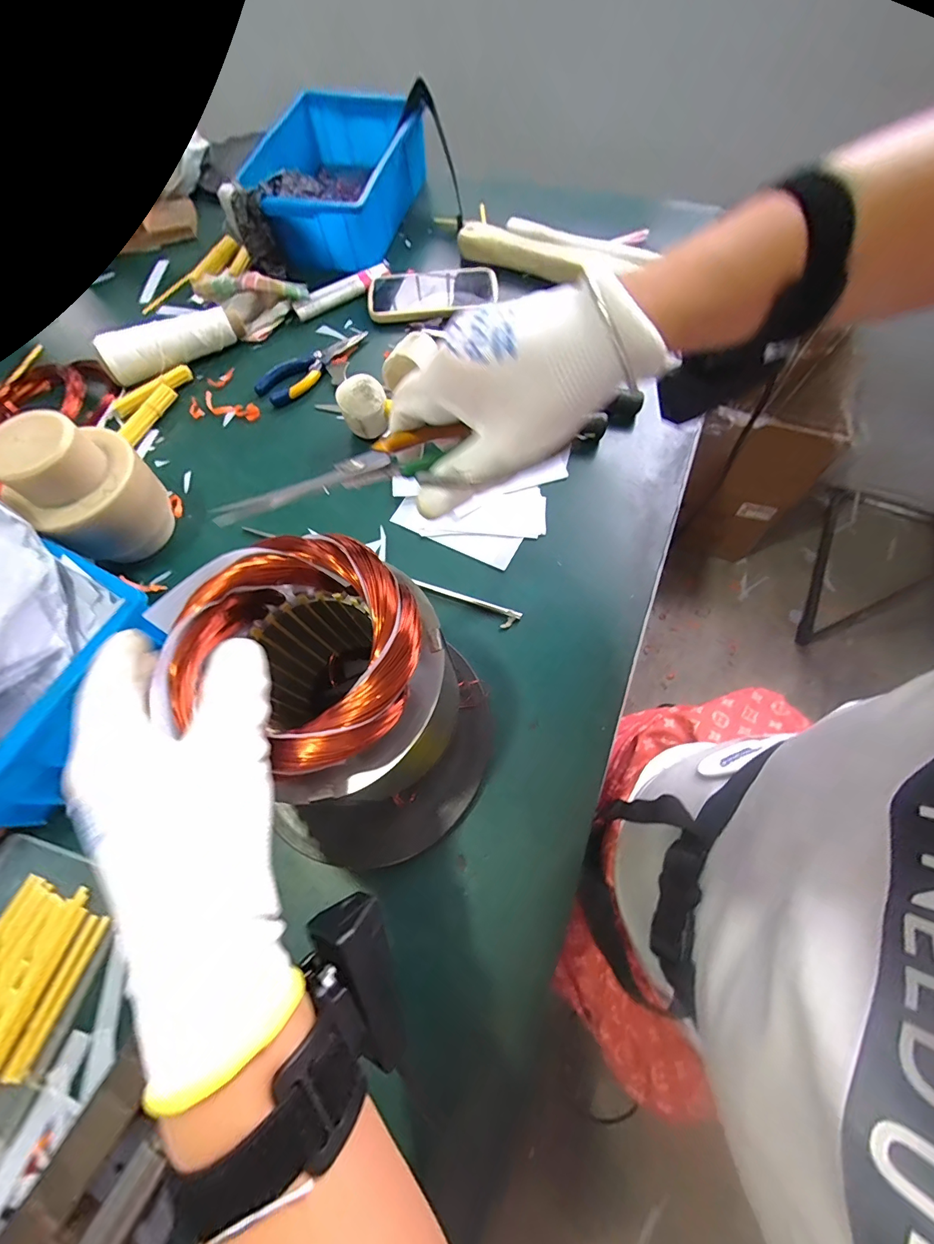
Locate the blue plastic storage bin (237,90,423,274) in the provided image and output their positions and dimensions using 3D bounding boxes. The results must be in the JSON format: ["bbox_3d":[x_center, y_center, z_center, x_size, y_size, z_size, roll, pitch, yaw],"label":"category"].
[{"bbox_3d":[-0.185,-0.631,0.635,0.203,0.084,0.281,8,66,5],"label":"blue plastic storage bin"}]

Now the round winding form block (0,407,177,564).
[{"bbox_3d":[-0.336,-0.113,0.407,0.084,0.127,0.103,38,72,17],"label":"round winding form block"}]

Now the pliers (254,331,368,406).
[{"bbox_3d":[-0.185,-0.318,0.548,0.154,0.014,0.047,-39,70,-15],"label":"pliers"}]

